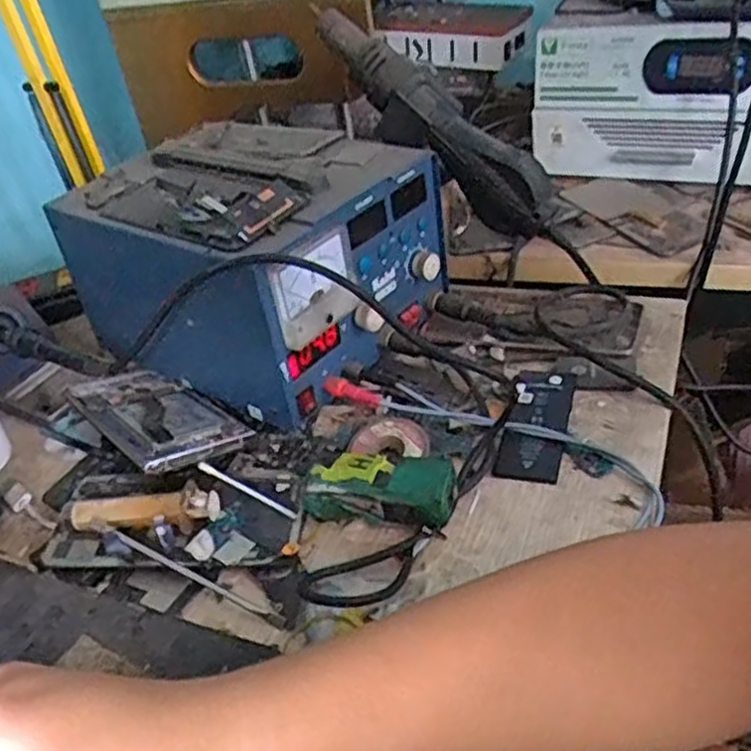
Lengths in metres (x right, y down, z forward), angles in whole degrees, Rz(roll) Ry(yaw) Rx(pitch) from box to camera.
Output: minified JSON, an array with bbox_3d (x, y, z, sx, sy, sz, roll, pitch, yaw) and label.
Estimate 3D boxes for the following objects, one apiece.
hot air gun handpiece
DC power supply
[{"bbox_3d":[0.036,-0.194,0.581,0.235,0.066,0.034,45,54,5],"label":"hot air gun handpiece"},{"bbox_3d":[-0.087,-0.092,0.578,0.239,0.141,0.189,16,44,31],"label":"DC power supply"}]

